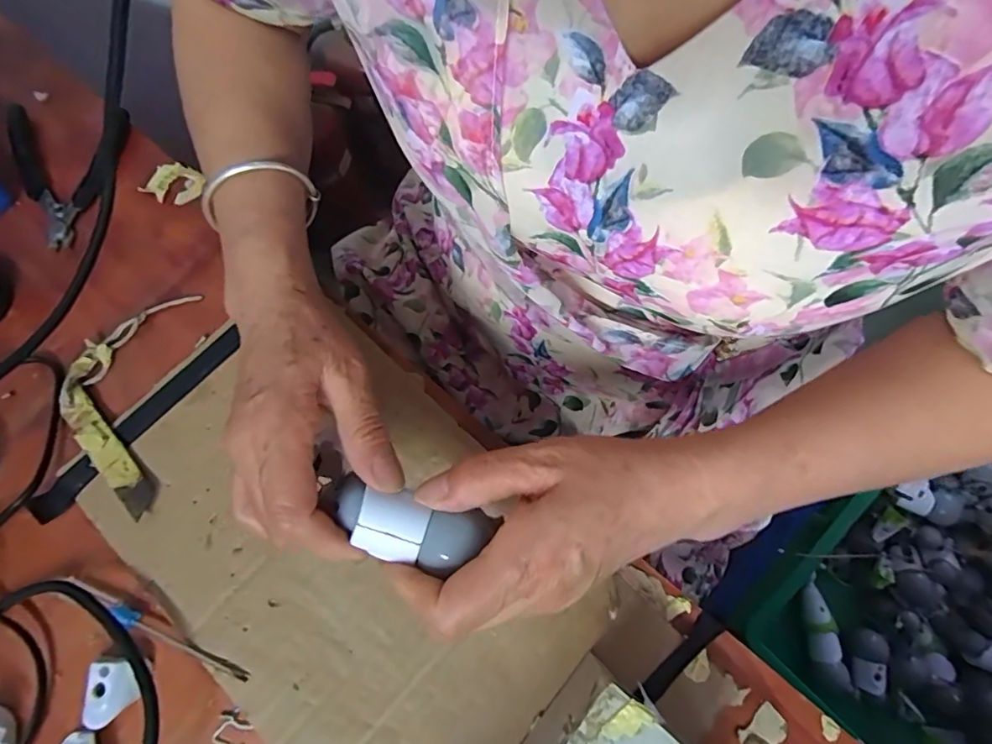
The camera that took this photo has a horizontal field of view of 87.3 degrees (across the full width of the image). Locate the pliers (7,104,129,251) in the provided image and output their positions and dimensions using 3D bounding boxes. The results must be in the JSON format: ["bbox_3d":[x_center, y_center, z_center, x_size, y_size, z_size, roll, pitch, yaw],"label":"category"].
[{"bbox_3d":[-0.329,-0.146,0.387,0.090,0.011,0.118,0,74,0],"label":"pliers"}]

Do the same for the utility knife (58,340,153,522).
[{"bbox_3d":[-0.249,0.039,0.327,0.037,0.009,0.122,-28,76,-8],"label":"utility knife"}]

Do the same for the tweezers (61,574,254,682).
[{"bbox_3d":[-0.198,0.145,0.294,0.130,0.011,0.009,24,75,7],"label":"tweezers"}]

